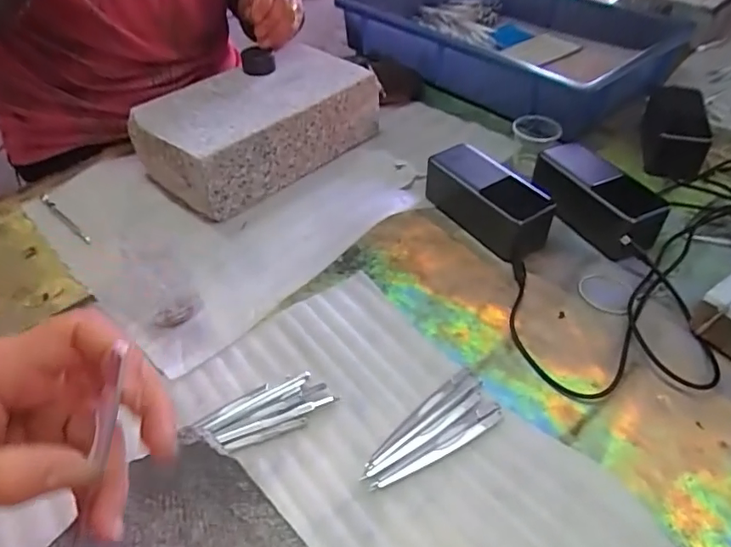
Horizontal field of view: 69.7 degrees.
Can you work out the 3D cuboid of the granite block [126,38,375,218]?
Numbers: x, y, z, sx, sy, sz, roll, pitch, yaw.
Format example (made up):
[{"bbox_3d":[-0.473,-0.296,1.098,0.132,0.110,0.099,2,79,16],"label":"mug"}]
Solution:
[{"bbox_3d":[-0.118,-0.172,0.596,0.150,0.079,0.247,30,52,28],"label":"granite block"}]

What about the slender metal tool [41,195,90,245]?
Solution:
[{"bbox_3d":[-0.306,-0.056,0.534,0.101,0.006,0.008,33,53,29],"label":"slender metal tool"}]

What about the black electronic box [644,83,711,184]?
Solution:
[{"bbox_3d":[0.357,-0.164,0.603,0.054,0.055,0.150,14,46,14],"label":"black electronic box"}]

